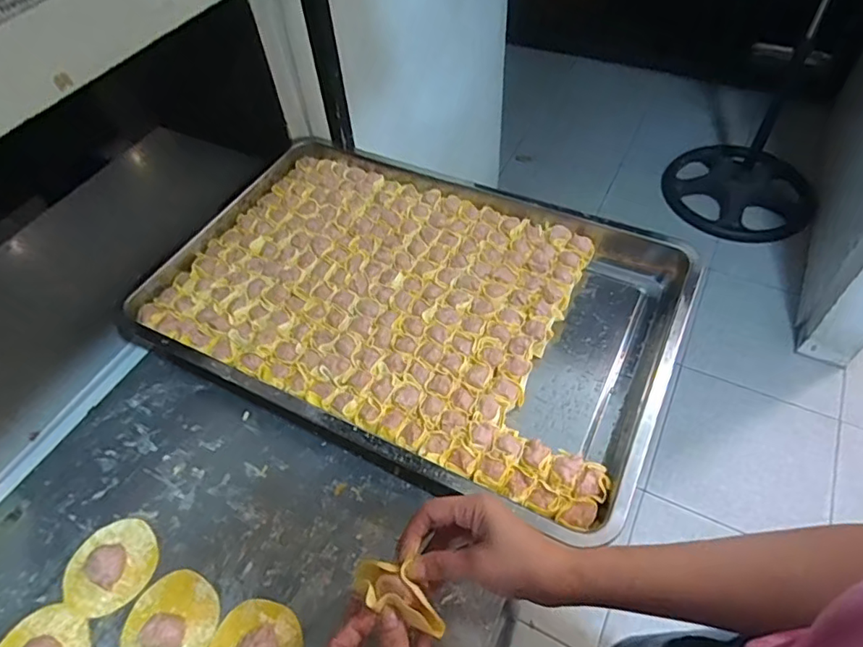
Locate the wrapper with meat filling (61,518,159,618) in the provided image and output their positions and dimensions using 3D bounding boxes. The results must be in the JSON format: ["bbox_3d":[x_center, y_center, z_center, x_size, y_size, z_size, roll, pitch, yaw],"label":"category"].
[{"bbox_3d":[-0.296,0.220,0.500,0.081,0.024,0.076,-2,53,2],"label":"wrapper with meat filling"}]

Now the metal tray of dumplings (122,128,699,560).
[{"bbox_3d":[-0.027,-0.033,0.651,0.580,0.069,0.378,22,57,19],"label":"metal tray of dumplings"}]

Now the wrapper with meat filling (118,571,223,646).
[{"bbox_3d":[-0.227,0.254,0.465,0.077,0.032,0.081,-2,53,2],"label":"wrapper with meat filling"}]

